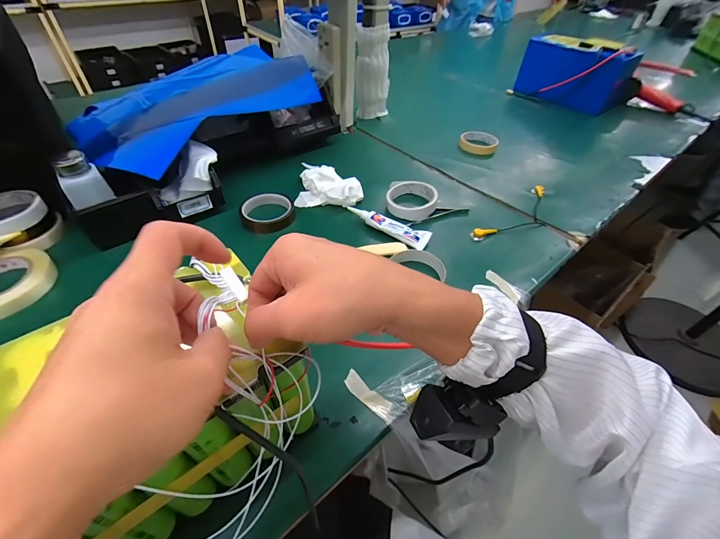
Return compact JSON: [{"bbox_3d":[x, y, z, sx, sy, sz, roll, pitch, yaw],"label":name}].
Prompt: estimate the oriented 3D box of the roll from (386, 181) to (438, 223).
[{"bbox_3d":[0.094,-0.126,0.601,0.086,0.031,0.086,1,46,-2],"label":"roll"}]

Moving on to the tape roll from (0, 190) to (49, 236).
[{"bbox_3d":[-0.534,-0.087,0.504,0.088,0.025,0.088,32,53,25],"label":"tape roll"}]

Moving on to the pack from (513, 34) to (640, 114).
[{"bbox_3d":[0.579,-0.539,0.920,0.086,0.154,0.271,-25,52,-24],"label":"pack"}]

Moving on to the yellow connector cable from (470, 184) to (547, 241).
[{"bbox_3d":[0.285,-0.093,0.580,0.201,0.016,0.073,-31,55,-28],"label":"yellow connector cable"}]

